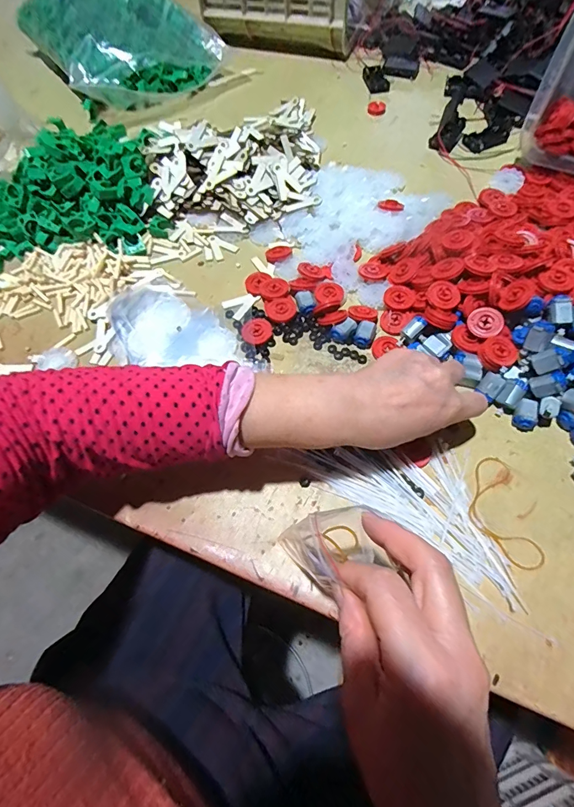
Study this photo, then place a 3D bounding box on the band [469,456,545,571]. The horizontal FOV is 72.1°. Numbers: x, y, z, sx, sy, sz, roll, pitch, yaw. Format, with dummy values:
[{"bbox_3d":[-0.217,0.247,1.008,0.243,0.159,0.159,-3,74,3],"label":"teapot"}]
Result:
[{"bbox_3d":[0.178,0.090,0.333,0.049,0.004,0.095,-6,63,0],"label":"band"}]

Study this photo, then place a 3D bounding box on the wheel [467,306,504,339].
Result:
[{"bbox_3d":[0.198,-0.080,0.394,0.032,0.006,0.030,-3,80,21],"label":"wheel"}]

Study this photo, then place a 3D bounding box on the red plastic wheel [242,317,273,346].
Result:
[{"bbox_3d":[-0.032,-0.079,0.426,0.032,0.006,0.030,0,84,0],"label":"red plastic wheel"}]

